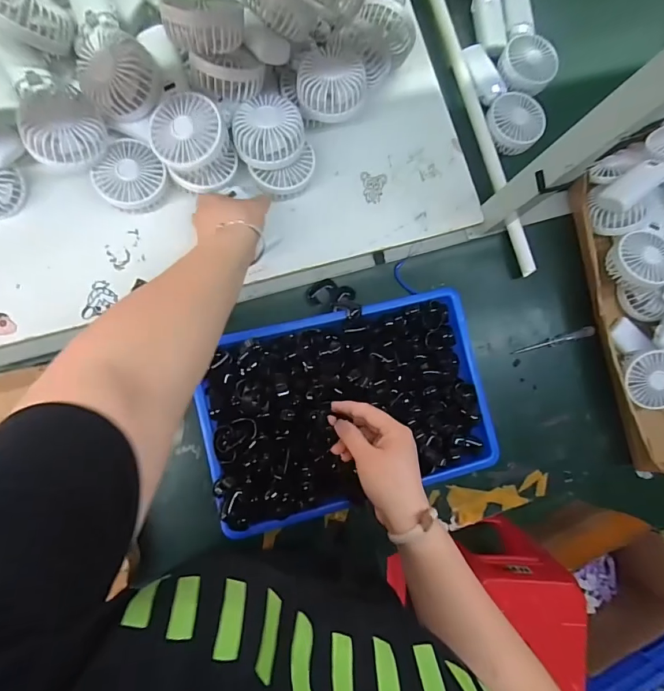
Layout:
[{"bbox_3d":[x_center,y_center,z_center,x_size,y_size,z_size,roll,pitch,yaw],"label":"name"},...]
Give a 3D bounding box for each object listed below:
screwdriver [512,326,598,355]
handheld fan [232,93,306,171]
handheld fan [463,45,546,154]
[{"bbox_3d":[0.348,-0.008,0.653,0.139,0.017,0.014,-14,86,-9],"label":"screwdriver"},{"bbox_3d":[-0.078,-0.267,0.516,0.085,0.033,0.088,-19,87,-9],"label":"handheld fan"},{"bbox_3d":[0.270,-0.392,0.649,0.082,0.034,0.176,-18,87,-9],"label":"handheld fan"}]

